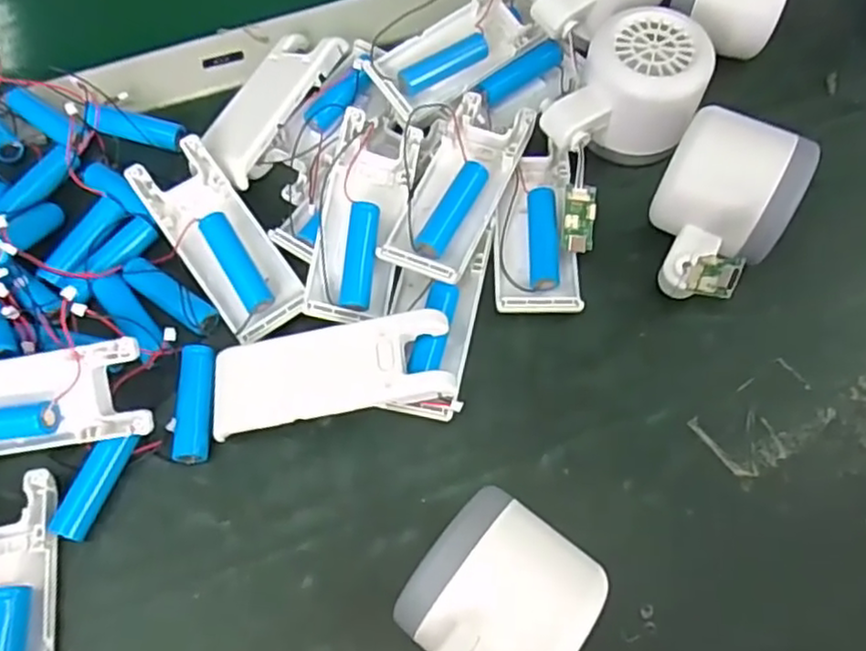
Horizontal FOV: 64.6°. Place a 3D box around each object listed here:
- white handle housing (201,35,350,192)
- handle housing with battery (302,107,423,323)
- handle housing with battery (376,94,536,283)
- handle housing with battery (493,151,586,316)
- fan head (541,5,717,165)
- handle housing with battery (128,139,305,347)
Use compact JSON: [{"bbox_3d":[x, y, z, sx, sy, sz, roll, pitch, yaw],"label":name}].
[{"bbox_3d":[-0.087,-0.116,0.360,0.038,0.017,0.098,21,69,24],"label":"white handle housing"},{"bbox_3d":[-0.033,-0.051,0.322,0.037,0.023,0.105,9,66,6],"label":"handle housing with battery"},{"bbox_3d":[0.012,-0.066,0.333,0.042,0.021,0.101,22,68,11],"label":"handle housing with battery"},{"bbox_3d":[0.049,-0.046,0.331,0.038,0.014,0.086,-1,65,1],"label":"handle housing with battery"},{"bbox_3d":[0.098,-0.114,0.339,0.064,0.048,0.084,27,69,13],"label":"fan head"},{"bbox_3d":[-0.101,-0.041,0.321,0.040,0.020,0.098,-36,70,-14],"label":"handle housing with battery"}]

